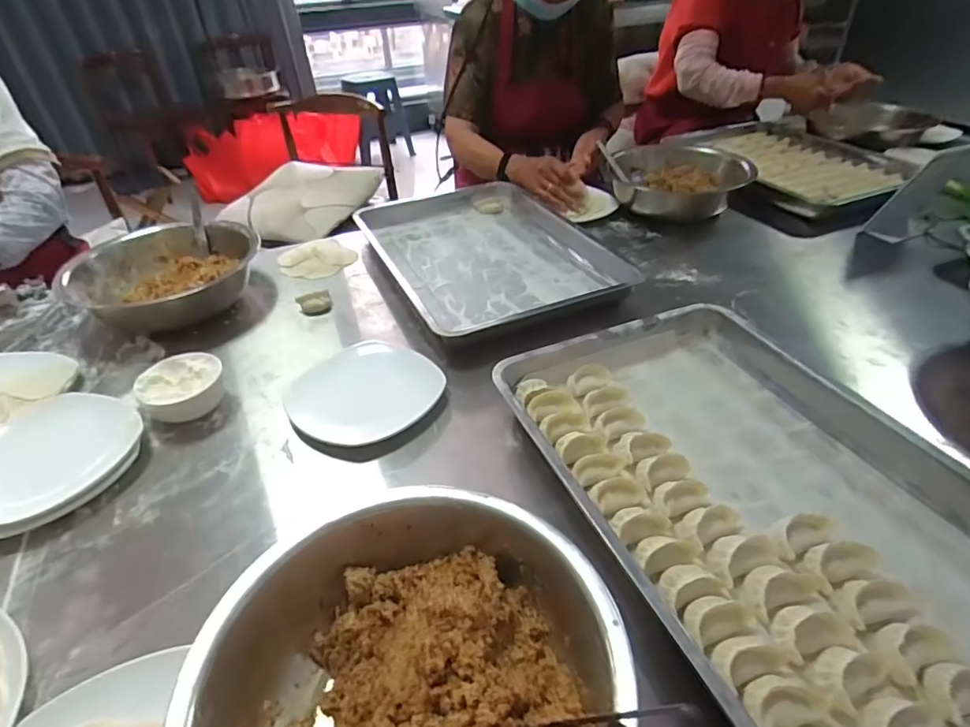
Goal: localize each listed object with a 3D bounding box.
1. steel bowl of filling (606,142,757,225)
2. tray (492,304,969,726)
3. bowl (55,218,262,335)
[{"bbox_3d":[0.394,-0.376,1.129,0.268,0.089,0.247,-2,38,1],"label":"steel bowl of filling"},{"bbox_3d":[0.250,0.110,0.537,0.335,0.050,0.482,-16,40,-17],"label":"tray"},{"bbox_3d":[-0.501,-0.131,0.889,0.226,0.110,0.250,24,45,31],"label":"bowl"}]

